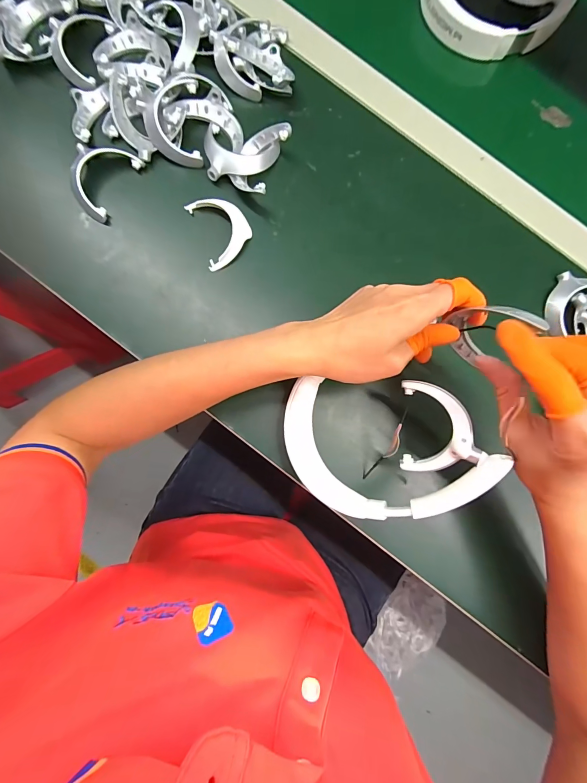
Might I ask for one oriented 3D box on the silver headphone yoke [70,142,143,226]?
[{"bbox_3d":[-0.185,-0.203,0.316,0.055,0.015,0.073,29,82,0],"label":"silver headphone yoke"}]

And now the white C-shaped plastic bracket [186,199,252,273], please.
[{"bbox_3d":[-0.067,-0.155,0.323,0.050,0.017,0.068,-20,84,-6],"label":"white C-shaped plastic bracket"}]

